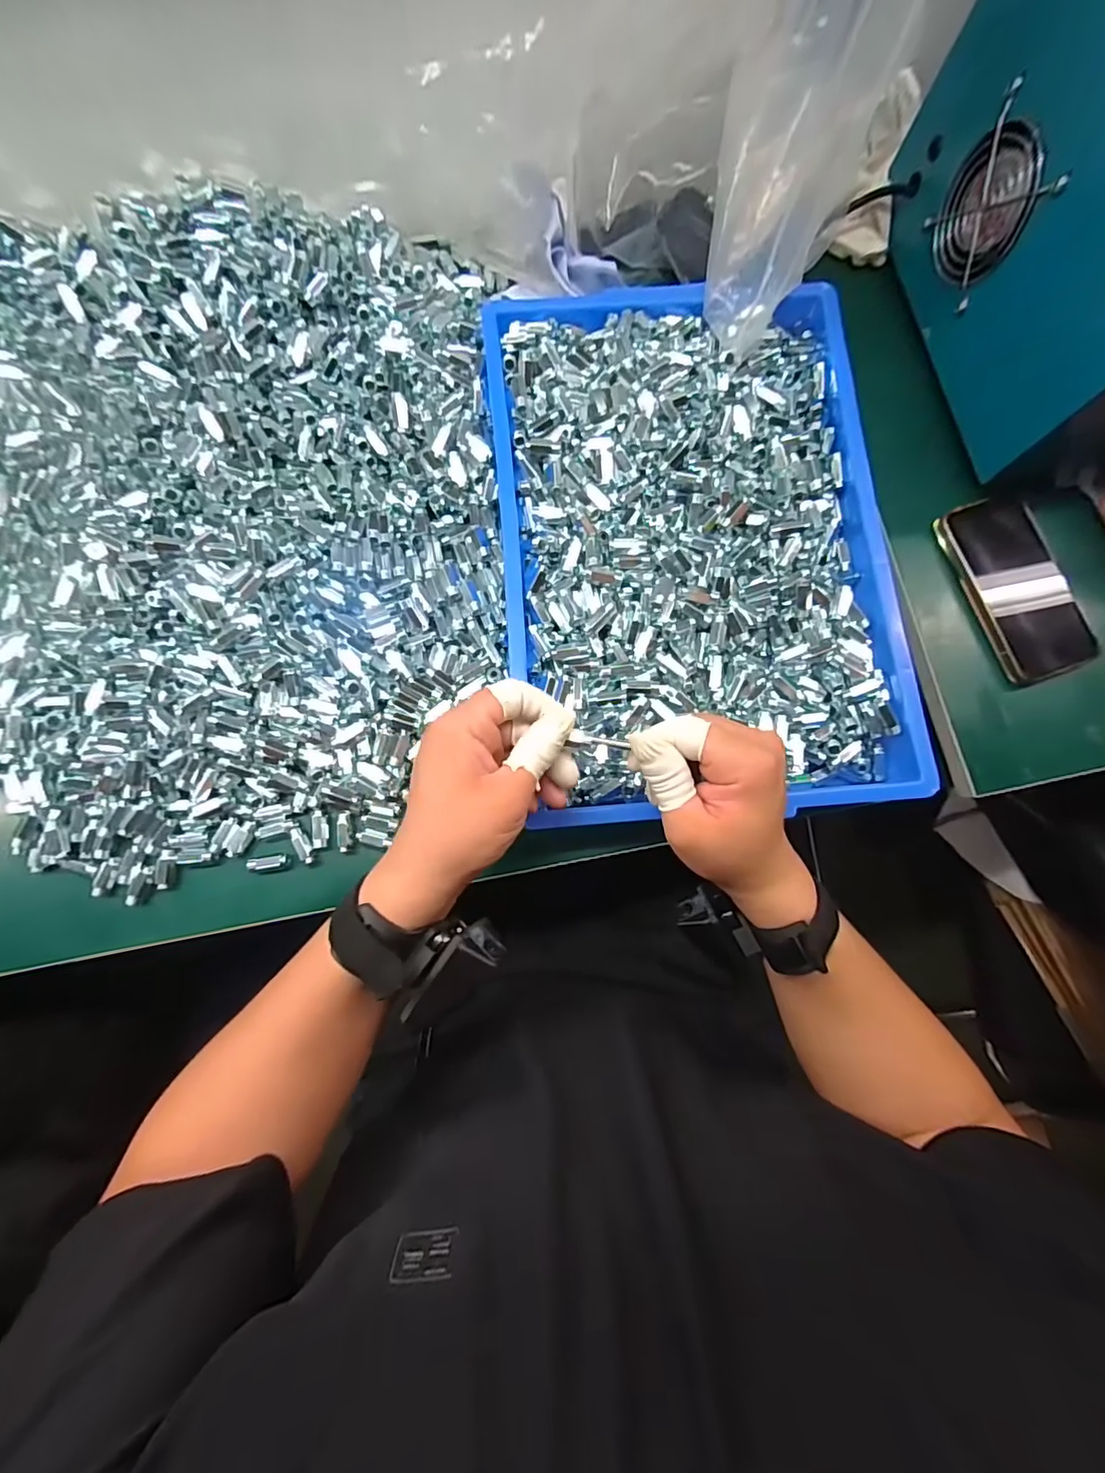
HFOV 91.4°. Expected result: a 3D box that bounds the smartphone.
[{"bbox_3d":[0.378,-0.123,0.436,0.078,0.012,0.151,-19,81,-4],"label":"smartphone"}]

